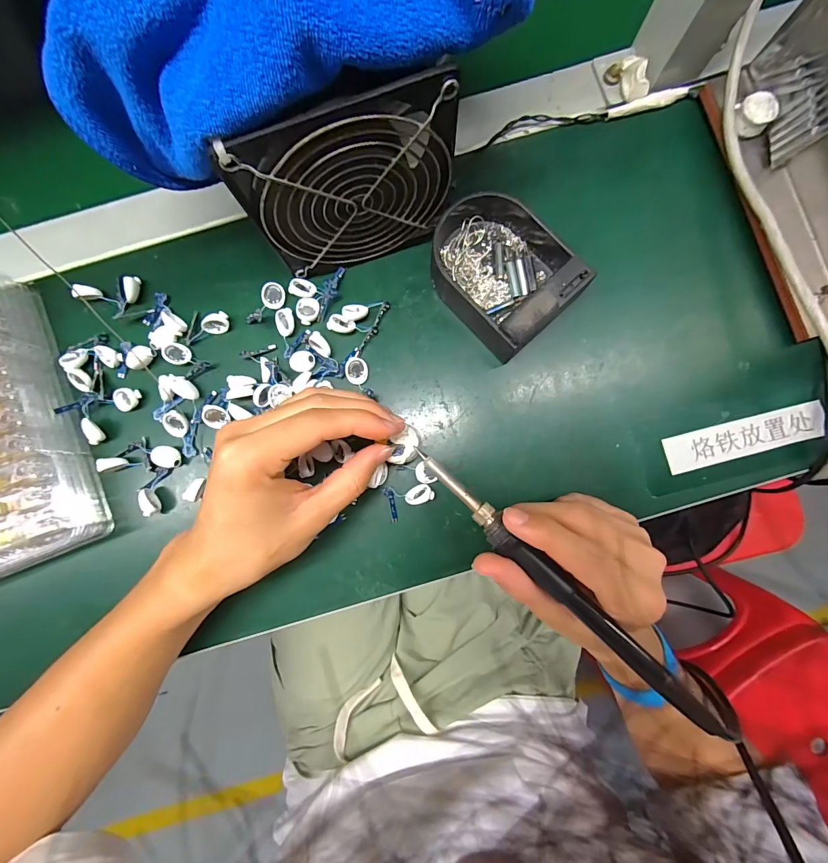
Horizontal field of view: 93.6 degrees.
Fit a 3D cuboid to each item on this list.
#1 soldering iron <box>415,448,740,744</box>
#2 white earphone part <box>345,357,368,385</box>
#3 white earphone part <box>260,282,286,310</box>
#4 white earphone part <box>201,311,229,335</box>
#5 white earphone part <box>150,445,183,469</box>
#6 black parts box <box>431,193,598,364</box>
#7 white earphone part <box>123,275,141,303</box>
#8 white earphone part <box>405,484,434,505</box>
[{"bbox_3d":[0.077,0.083,0.213,0.200,0.012,0.014,42,83,11],"label":"soldering iron"},{"bbox_3d":[-0.041,-0.043,0.277,0.016,0.004,0.018,1,96,-23],"label":"white earphone part"},{"bbox_3d":[-0.101,-0.098,0.280,0.017,0.008,0.015,-33,85,-6],"label":"white earphone part"},{"bbox_3d":[-0.143,-0.077,0.280,0.020,0.016,0.009,-21,84,-4],"label":"white earphone part"},{"bbox_3d":[-0.173,0.018,0.275,0.022,0.010,0.015,21,83,0],"label":"white earphone part"},{"bbox_3d":[0.060,-0.114,0.267,0.087,0.038,0.104,-44,86,-2],"label":"black parts box"},{"bbox_3d":[-0.206,-0.103,0.283,0.009,0.010,0.019,4,83,-2],"label":"white earphone part"},{"bbox_3d":[0.003,0.044,0.270,0.019,0.011,0.013,-20,84,-4],"label":"white earphone part"}]

